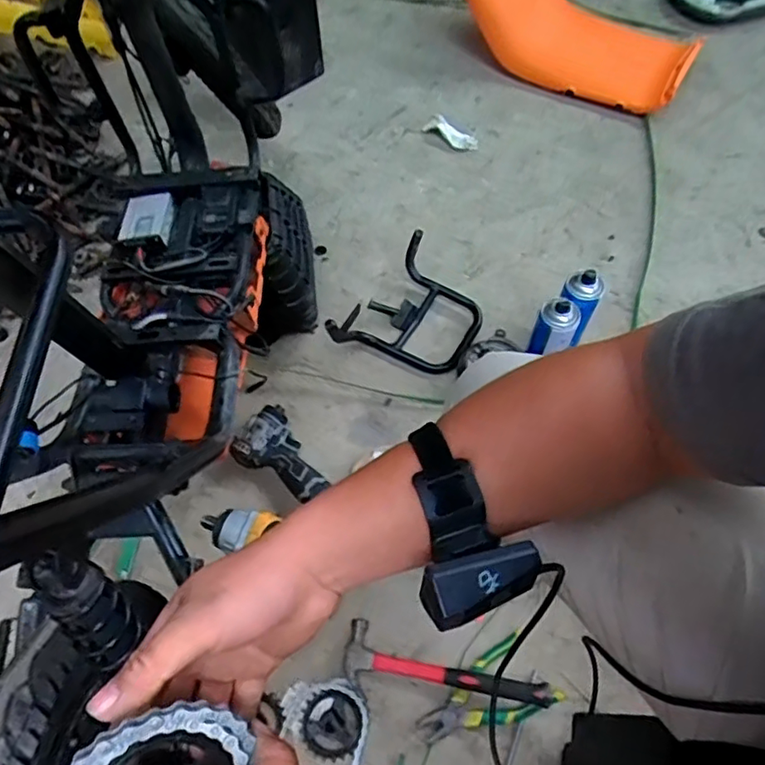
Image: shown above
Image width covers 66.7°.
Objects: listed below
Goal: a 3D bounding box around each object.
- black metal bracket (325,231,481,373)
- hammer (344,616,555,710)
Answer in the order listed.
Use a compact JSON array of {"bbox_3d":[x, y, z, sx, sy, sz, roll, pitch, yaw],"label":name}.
[{"bbox_3d":[0.048,-0.098,0.996,0.186,0.132,0.249,35,67,19],"label":"black metal bracket"},{"bbox_3d":[0.080,0.397,0.772,0.269,0.035,0.081,14,62,9],"label":"hammer"}]

